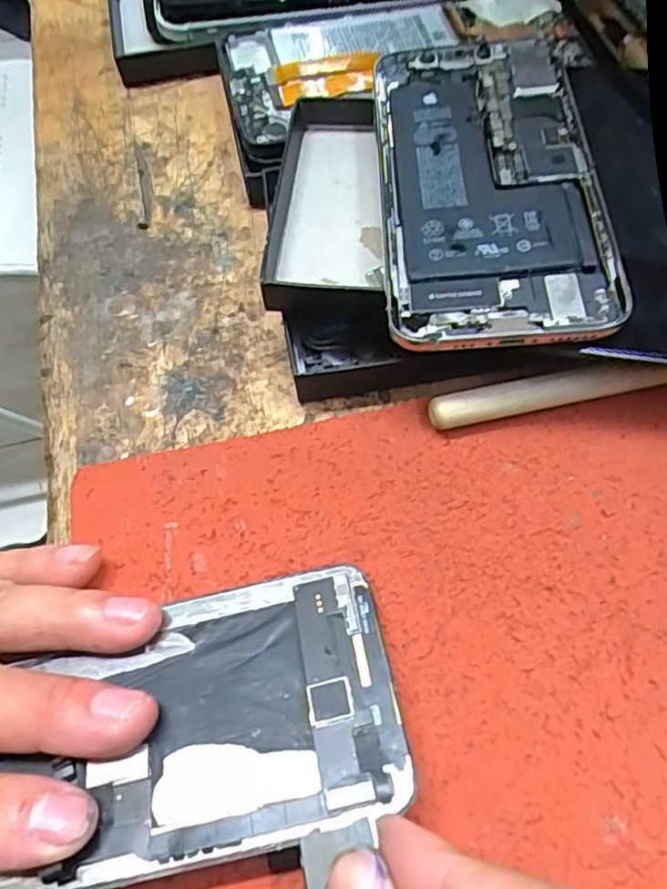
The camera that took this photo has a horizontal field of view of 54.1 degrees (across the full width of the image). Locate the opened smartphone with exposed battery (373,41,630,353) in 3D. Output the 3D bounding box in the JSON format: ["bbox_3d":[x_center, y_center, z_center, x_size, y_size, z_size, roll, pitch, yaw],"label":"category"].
[{"bbox_3d":[0.050,-0.088,0.216,0.067,0.006,0.132,-3,62,2],"label":"opened smartphone with exposed battery"}]

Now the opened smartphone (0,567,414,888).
[{"bbox_3d":[-0.048,0.072,0.165,0.127,0.014,0.063,-13,62,-3],"label":"opened smartphone"}]

